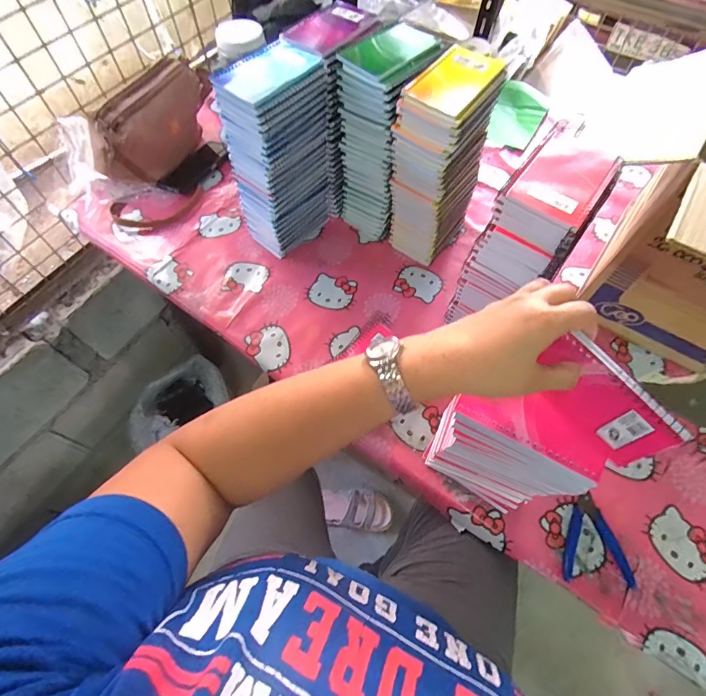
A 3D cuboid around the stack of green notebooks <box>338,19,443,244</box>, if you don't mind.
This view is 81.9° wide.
[{"bbox_3d":[0.044,-0.340,0.676,0.114,0.290,0.152,26,67,13],"label":"stack of green notebooks"}]

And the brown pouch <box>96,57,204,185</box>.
[{"bbox_3d":[-0.395,-0.445,0.830,0.054,0.174,0.262,23,66,11],"label":"brown pouch"}]

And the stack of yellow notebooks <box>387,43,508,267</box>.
[{"bbox_3d":[0.138,-0.283,0.656,0.095,0.284,0.134,39,70,18],"label":"stack of yellow notebooks"}]

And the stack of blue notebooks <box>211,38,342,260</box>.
[{"bbox_3d":[-0.108,-0.305,0.665,0.088,0.281,0.171,42,71,19],"label":"stack of blue notebooks"}]

